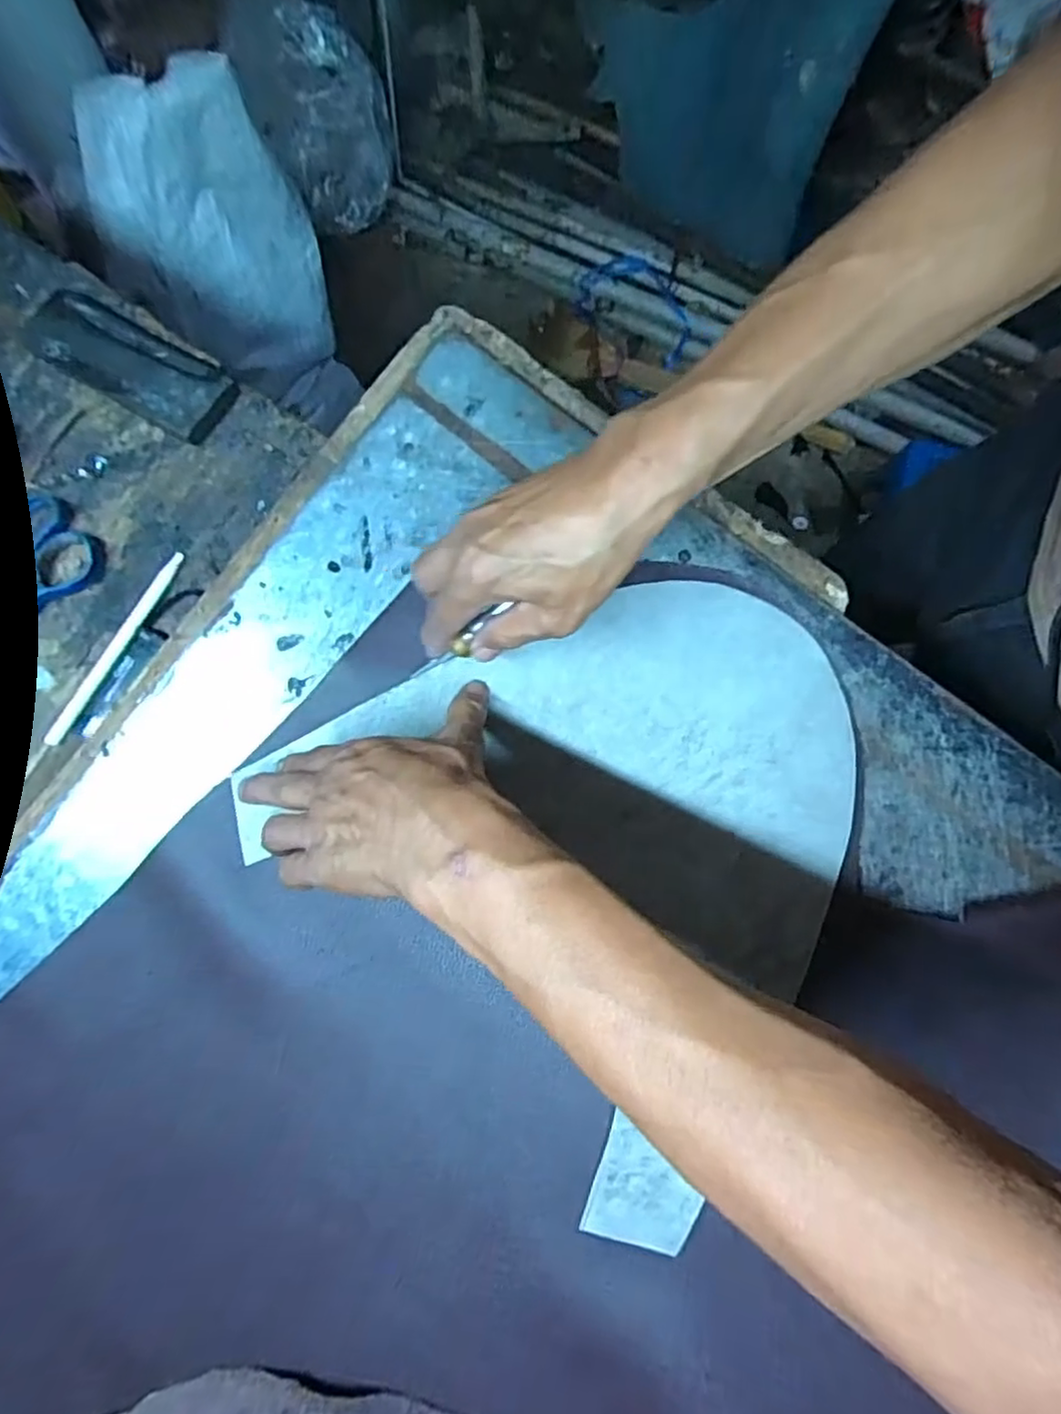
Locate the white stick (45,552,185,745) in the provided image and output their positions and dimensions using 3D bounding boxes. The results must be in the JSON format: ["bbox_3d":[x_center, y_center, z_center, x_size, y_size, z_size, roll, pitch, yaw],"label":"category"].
[{"bbox_3d":[-0.267,-0.038,0.435,0.013,0.013,0.144,32,80,6],"label":"white stick"}]

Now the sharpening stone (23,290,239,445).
[{"bbox_3d":[-0.274,-0.237,0.459,0.151,0.014,0.058,31,80,5],"label":"sharpening stone"}]

